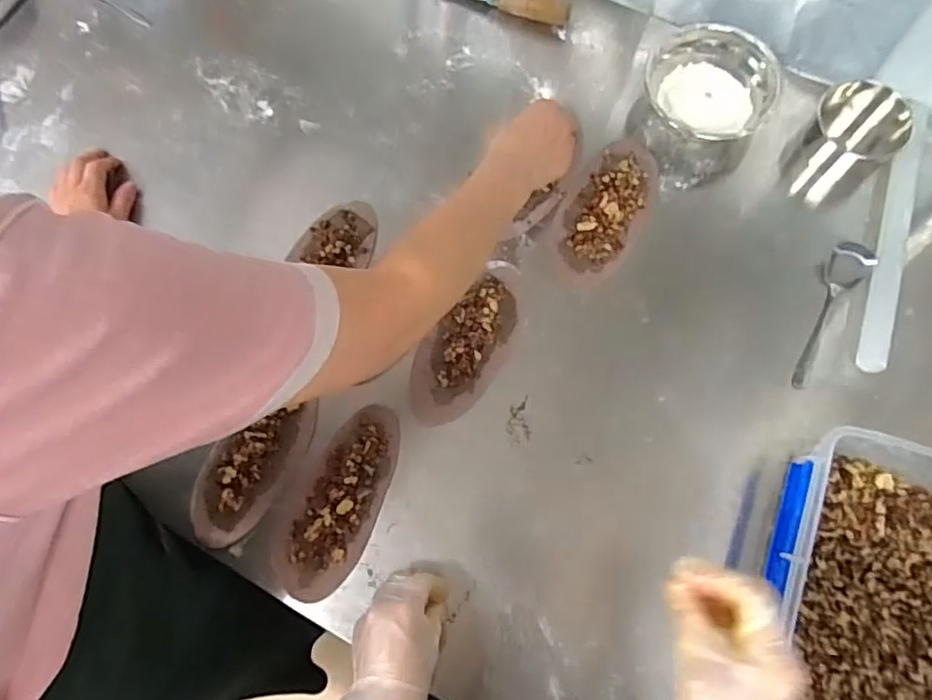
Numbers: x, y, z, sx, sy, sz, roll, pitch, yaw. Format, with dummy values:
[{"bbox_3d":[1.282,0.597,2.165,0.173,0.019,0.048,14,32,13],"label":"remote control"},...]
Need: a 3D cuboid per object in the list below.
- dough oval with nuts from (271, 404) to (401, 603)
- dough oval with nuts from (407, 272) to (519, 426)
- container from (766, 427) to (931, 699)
[{"bbox_3d":[-0.125,0.150,0.595,0.083,0.019,0.194,26,77,10],"label":"dough oval with nuts"},{"bbox_3d":[0.001,-0.005,0.629,0.079,0.016,0.178,29,77,10],"label":"dough oval with nuts"},{"bbox_3d":[0.354,0.210,0.518,0.175,0.083,0.266,19,76,8],"label":"container"}]

